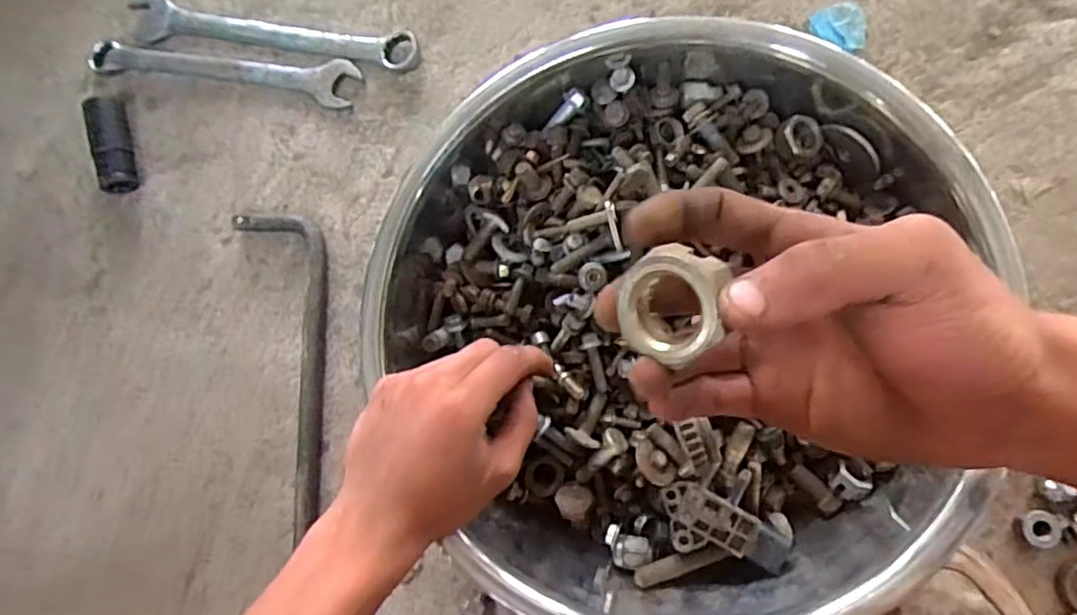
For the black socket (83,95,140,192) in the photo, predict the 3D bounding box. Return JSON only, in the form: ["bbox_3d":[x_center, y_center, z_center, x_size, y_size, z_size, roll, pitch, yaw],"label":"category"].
[{"bbox_3d":[-0.357,-0.137,0.513,0.032,0.022,0.081,-10,82,5],"label":"black socket"}]

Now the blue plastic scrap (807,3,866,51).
[{"bbox_3d":[0.232,-0.215,0.472,0.040,0.007,0.041,-7,83,6],"label":"blue plastic scrap"}]

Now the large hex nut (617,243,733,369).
[{"bbox_3d":[0.046,-0.001,0.204,0.033,0.018,0.037,2,101,36],"label":"large hex nut"}]

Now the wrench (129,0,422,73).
[{"bbox_3d":[-0.226,-0.230,0.521,0.254,0.010,0.042,11,85,8],"label":"wrench"}]

